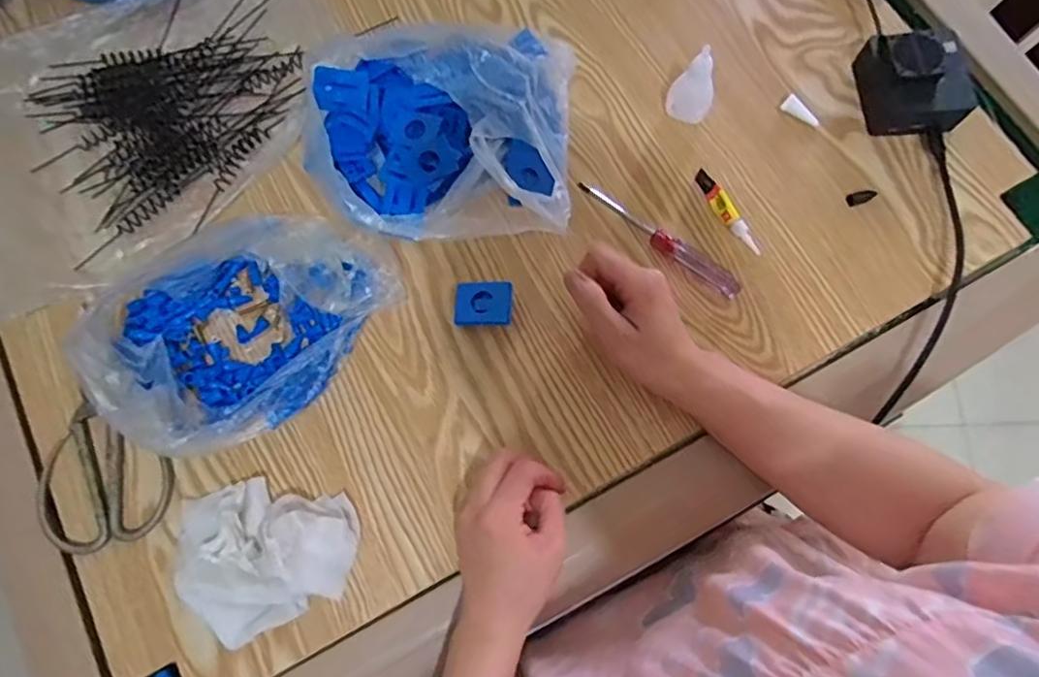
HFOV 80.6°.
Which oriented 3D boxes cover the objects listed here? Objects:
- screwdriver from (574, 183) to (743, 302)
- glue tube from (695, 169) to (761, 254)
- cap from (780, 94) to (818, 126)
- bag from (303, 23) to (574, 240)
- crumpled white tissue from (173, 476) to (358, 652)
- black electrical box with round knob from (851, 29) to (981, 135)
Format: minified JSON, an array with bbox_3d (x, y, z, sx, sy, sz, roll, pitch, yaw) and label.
[{"bbox_3d":[0.110,-0.081,0.487,0.150,0.014,0.018,36,79,9],"label":"screwdriver"},{"bbox_3d":[0.166,-0.101,0.489,0.010,0.017,0.079,-32,77,-7],"label":"glue tube"},{"bbox_3d":[0.236,-0.190,0.517,0.014,0.010,0.033,-38,78,-9],"label":"cap"},{"bbox_3d":[-0.064,-0.175,0.493,0.215,0.057,0.194,-4,75,0],"label":"bag"},{"bbox_3d":[-0.177,0.147,0.417,0.122,0.039,0.100,-13,76,-3],"label":"crumpled white tissue"},{"bbox_3d":[0.320,-0.206,0.497,0.075,0.048,0.078,-2,75,0],"label":"black electrical box with round knob"}]

